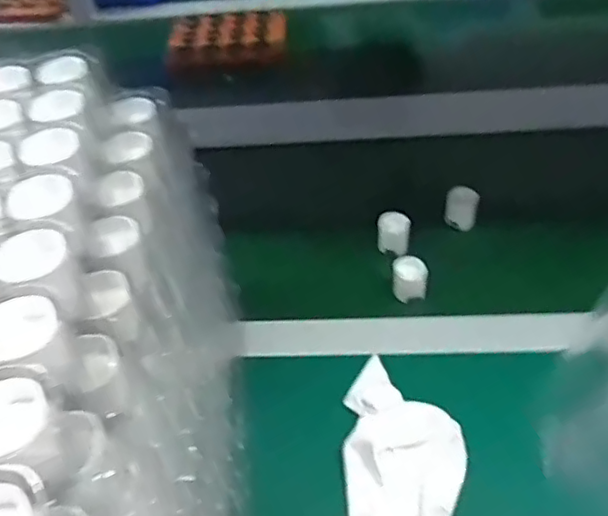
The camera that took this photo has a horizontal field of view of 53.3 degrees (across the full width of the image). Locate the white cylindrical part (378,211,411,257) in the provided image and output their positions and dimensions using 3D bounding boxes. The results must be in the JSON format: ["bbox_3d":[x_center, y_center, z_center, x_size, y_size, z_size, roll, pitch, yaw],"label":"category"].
[{"bbox_3d":[0.095,-0.027,0.644,0.032,0.038,0.026,5,47,10],"label":"white cylindrical part"}]

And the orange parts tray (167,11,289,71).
[{"bbox_3d":[-0.123,-0.363,0.999,0.192,0.036,0.122,-1,47,4],"label":"orange parts tray"}]

